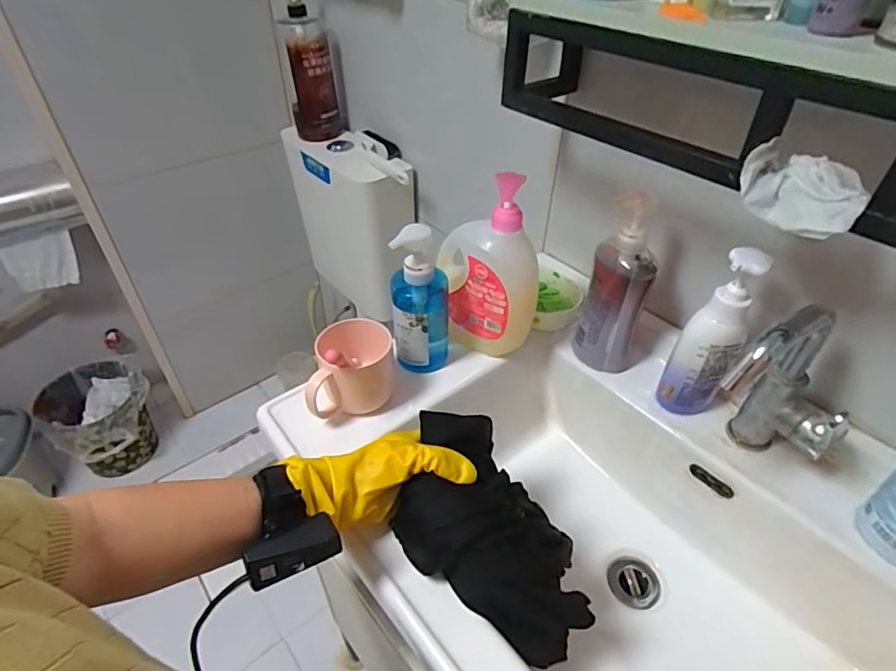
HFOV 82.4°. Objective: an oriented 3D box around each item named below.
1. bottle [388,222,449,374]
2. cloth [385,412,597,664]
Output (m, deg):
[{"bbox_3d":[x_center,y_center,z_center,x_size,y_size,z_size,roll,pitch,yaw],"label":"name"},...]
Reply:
[{"bbox_3d":[-0.033,-0.042,0.630,0.066,0.195,0.063,1,41,0],"label":"bottle"},{"bbox_3d":[0.037,0.182,0.482,0.140,0.095,0.212,-26,48,-28],"label":"cloth"}]

